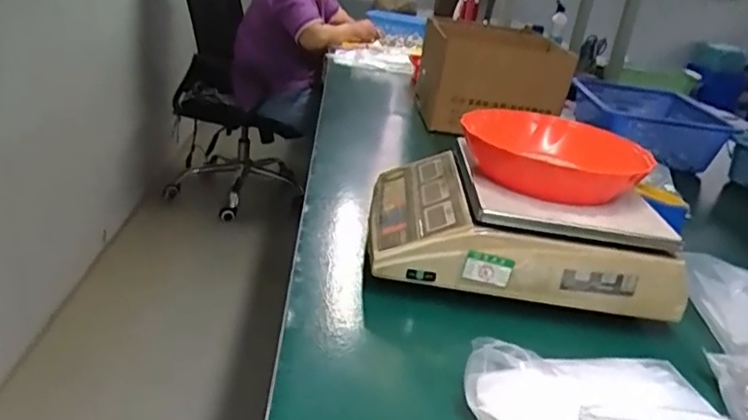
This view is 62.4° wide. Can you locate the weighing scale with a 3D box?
[{"bbox_3d":[0.166,0.013,0.748,0.311,0.104,0.311,6,23,-4],"label":"weighing scale"}]

